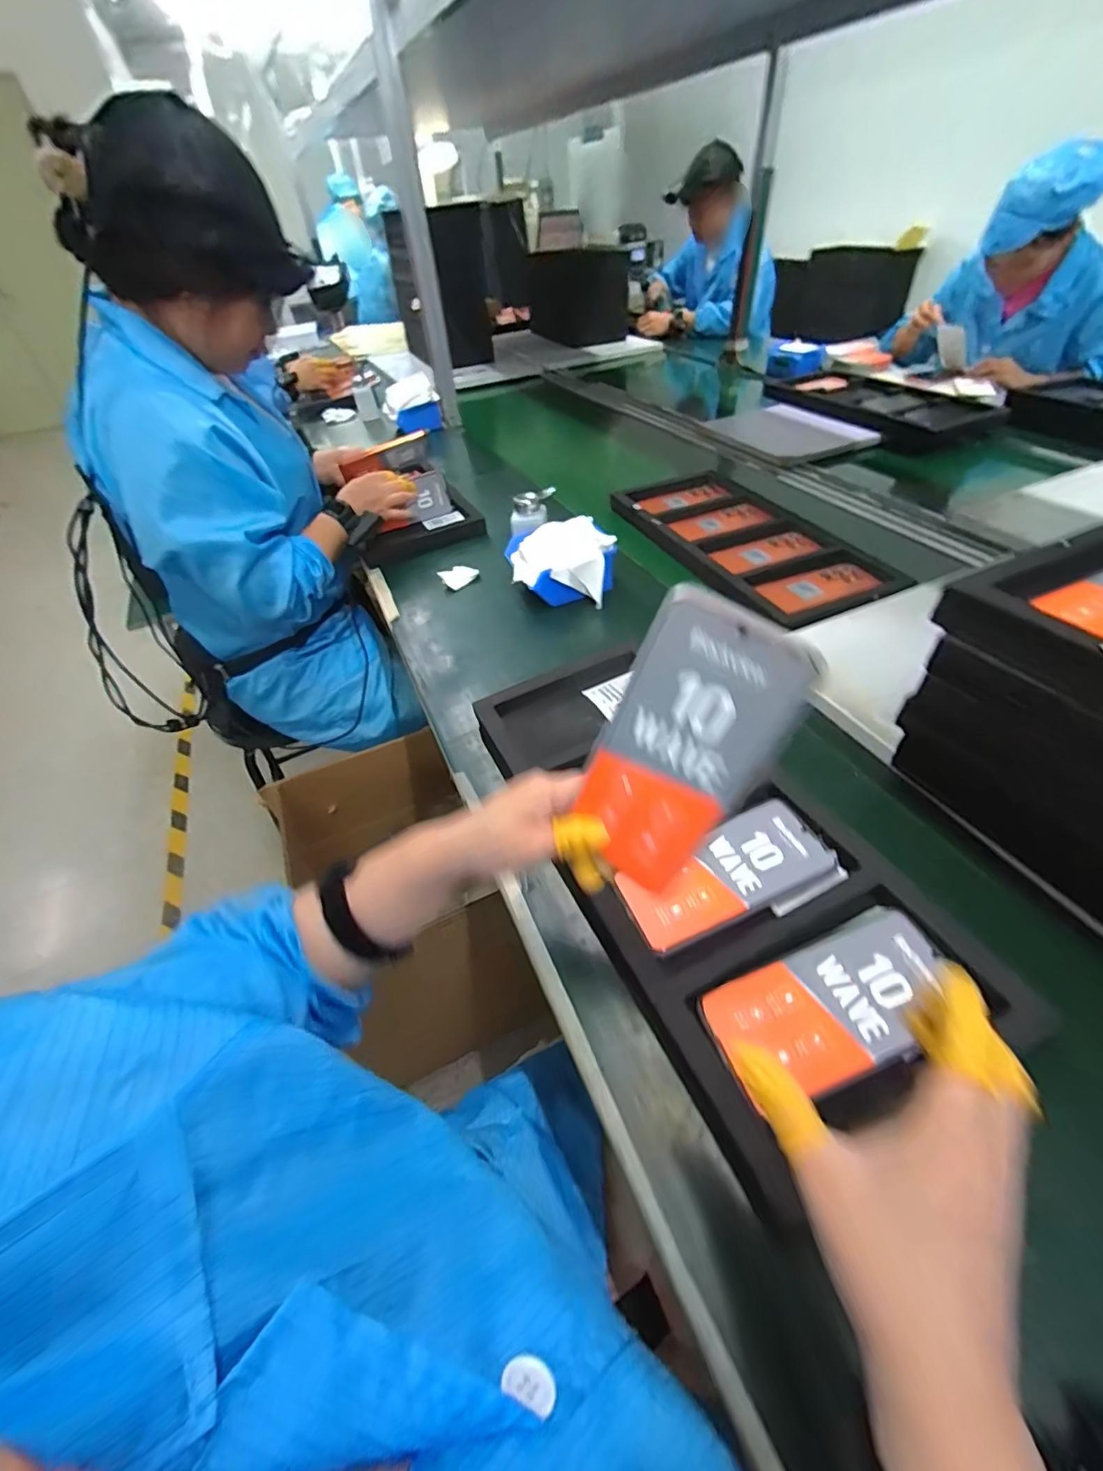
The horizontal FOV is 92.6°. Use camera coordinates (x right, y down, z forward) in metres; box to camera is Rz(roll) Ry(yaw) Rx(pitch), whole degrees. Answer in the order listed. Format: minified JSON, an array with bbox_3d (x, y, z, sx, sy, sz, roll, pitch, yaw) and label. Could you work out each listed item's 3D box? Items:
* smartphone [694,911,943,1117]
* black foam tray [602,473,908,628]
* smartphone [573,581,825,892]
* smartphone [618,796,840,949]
[{"bbox_3d":[0.191,0.181,0.356,0.169,0.008,0.076,-20,47,-10],"label":"smartphone"},{"bbox_3d":[0.296,-0.314,0.855,0.232,0.033,0.491,-18,46,-13],"label":"black foam tray"},{"bbox_3d":[0.066,0.011,0.284,0.076,0.166,0.012,33,33,17],"label":"smartphone"},{"bbox_3d":[0.141,0.110,0.430,0.168,0.006,0.072,-20,47,-14],"label":"smartphone"}]

